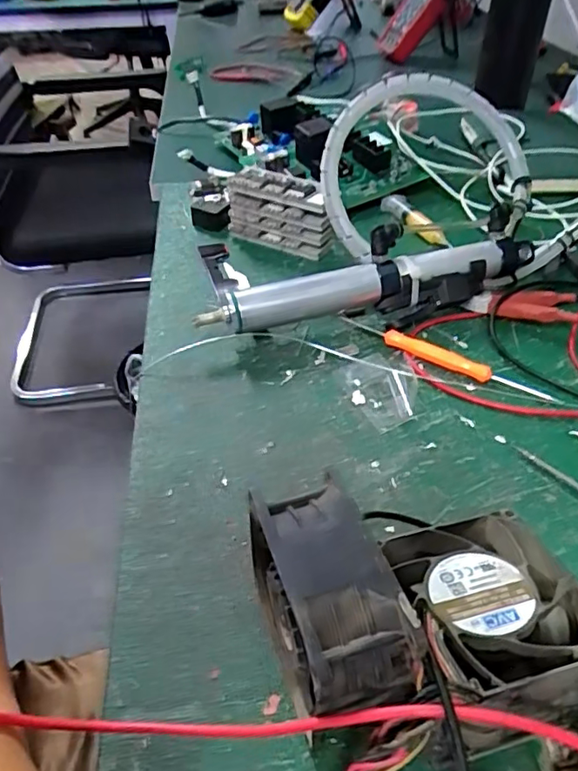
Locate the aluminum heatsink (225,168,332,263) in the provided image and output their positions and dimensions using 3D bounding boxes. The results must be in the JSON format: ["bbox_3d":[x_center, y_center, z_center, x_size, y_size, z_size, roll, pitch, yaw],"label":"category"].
[{"bbox_3d":[-0.008,-0.164,0.532,0.104,0.061,0.034,24,48,25],"label":"aluminum heatsink"}]

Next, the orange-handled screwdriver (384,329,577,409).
[{"bbox_3d":[0.141,-0.010,0.399,0.154,0.013,0.015,20,47,22],"label":"orange-handled screwdriver"}]

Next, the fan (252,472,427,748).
[{"bbox_3d":[0.014,0.094,0.231,0.042,0.081,0.081,-12,43,-11],"label":"fan"}]

